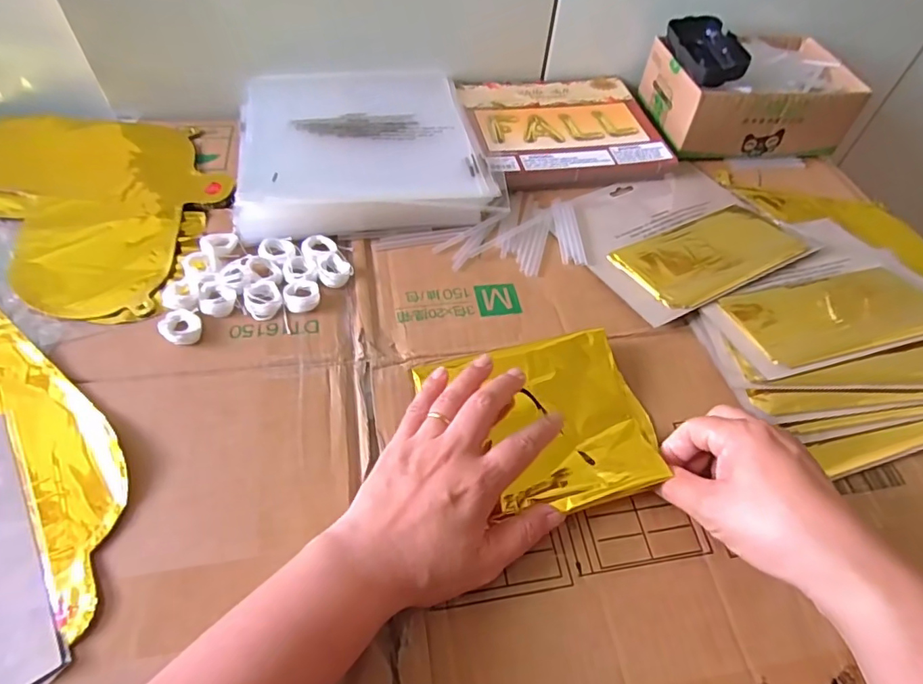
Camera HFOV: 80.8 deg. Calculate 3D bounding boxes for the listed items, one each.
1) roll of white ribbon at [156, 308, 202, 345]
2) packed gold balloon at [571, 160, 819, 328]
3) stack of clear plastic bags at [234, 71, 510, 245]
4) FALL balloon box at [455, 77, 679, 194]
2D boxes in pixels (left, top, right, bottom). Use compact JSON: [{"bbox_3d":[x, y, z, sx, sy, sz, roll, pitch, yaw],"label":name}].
[{"bbox_3d":[-0.201,-0.012,0.388,0.026,0.010,0.030,-17,56,-17],"label":"roll of white ribbon"},{"bbox_3d":[0.195,-0.102,0.483,0.192,0.020,0.161,-20,57,-18],"label":"packed gold balloon"},{"bbox_3d":[-0.094,-0.187,0.513,0.218,0.032,0.224,-8,54,-10],"label":"stack of clear plastic bags"},{"bbox_3d":[0.105,-0.224,0.564,0.192,0.021,0.172,-7,54,-9],"label":"FALL balloon box"}]

